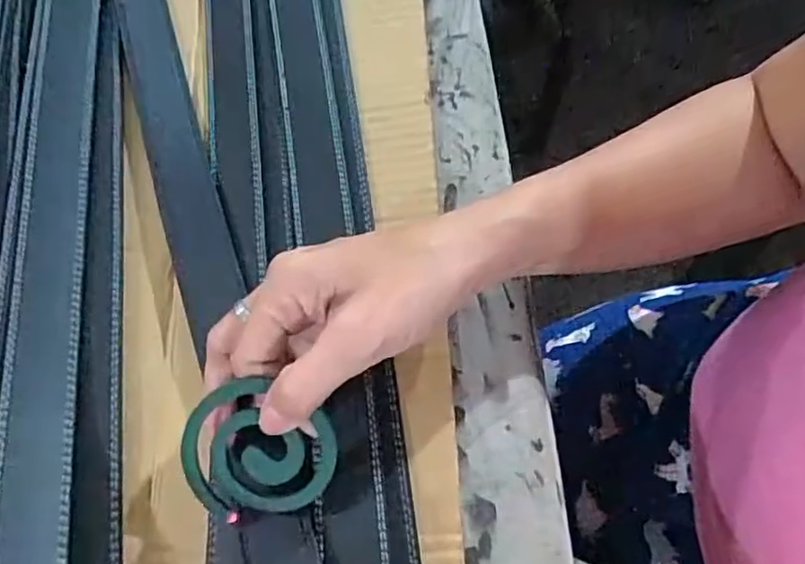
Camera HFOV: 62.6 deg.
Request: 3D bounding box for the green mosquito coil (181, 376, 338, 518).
[{"bbox_3d":[-0.061,0.070,0.280,0.063,0.007,0.058,0,100,-1],"label":"green mosquito coil"}]

